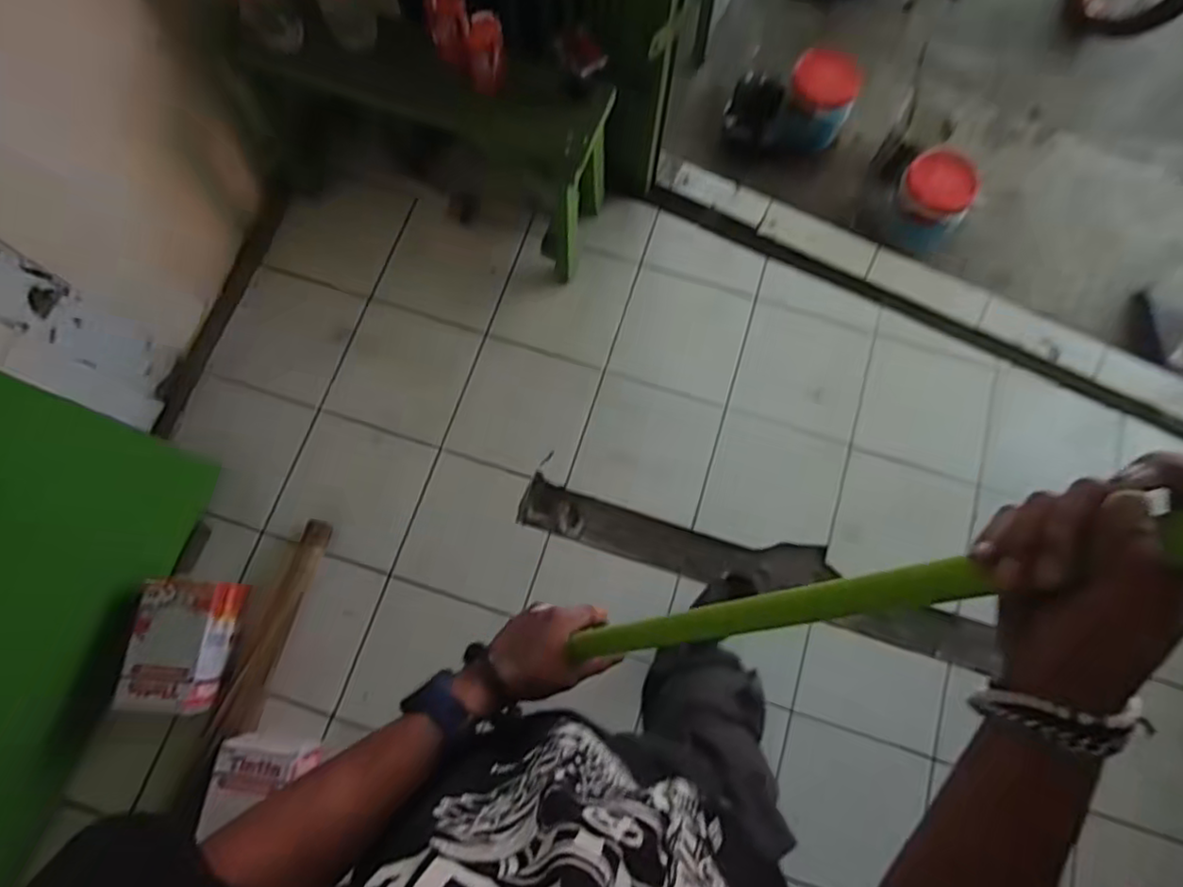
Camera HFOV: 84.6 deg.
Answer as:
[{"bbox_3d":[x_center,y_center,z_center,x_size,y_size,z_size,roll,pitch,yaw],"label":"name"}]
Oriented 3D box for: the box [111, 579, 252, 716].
[{"bbox_3d":[-0.817,0.399,1.294,0.159,0.118,0.259,2,75,-1],"label":"box"}]

